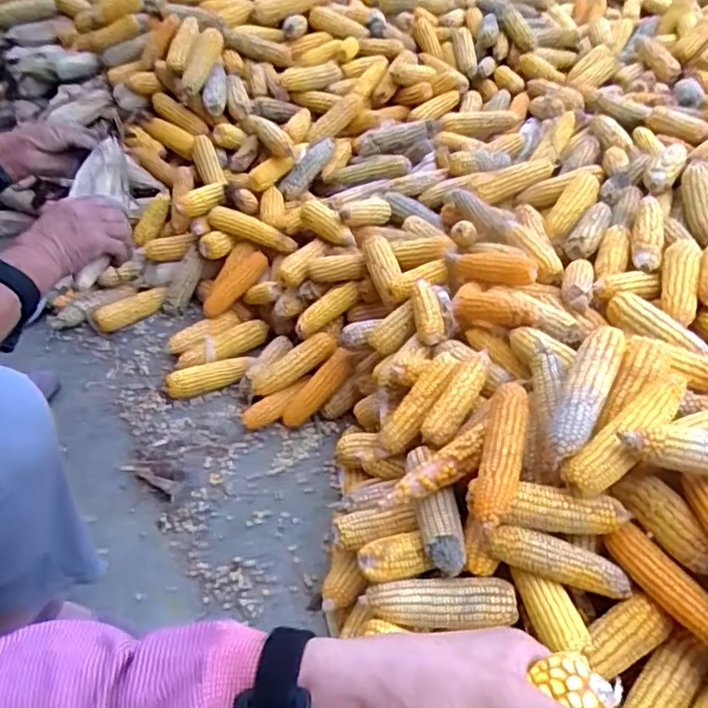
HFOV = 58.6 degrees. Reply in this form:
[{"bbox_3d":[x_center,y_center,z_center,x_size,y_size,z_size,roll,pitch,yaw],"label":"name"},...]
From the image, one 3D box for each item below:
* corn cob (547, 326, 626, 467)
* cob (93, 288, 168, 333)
[{"bbox_3d":[0.267,0.044,0.728,0.050,0.053,0.192,22,48,21],"label":"corn cob"},{"bbox_3d":[-0.468,-0.097,1.325,0.153,0.044,0.058,-27,50,-26],"label":"cob"}]

